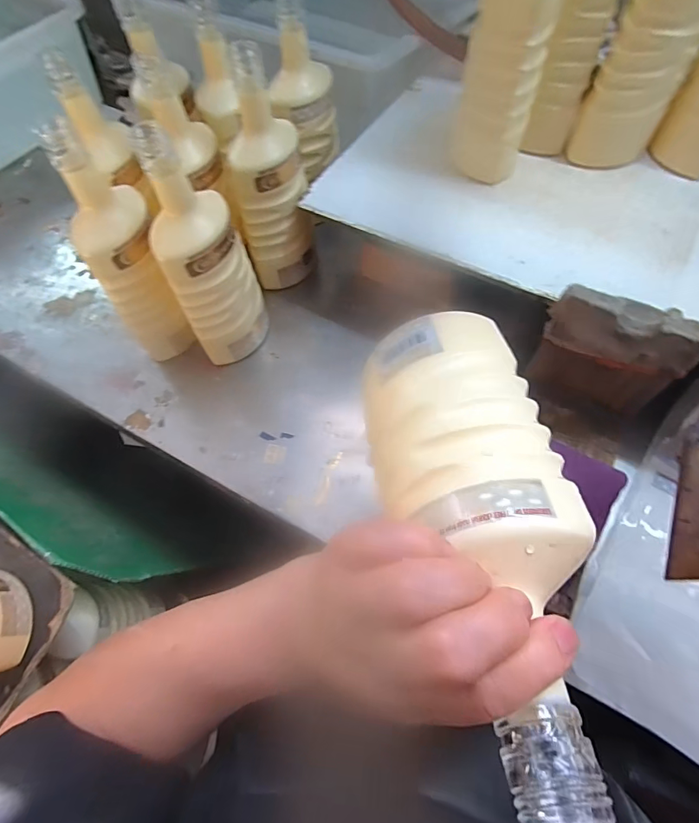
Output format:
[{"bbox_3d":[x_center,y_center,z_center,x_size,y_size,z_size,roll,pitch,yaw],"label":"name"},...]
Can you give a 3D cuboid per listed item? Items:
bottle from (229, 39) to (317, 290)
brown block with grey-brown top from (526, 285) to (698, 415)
[{"bbox_3d":[-0.088,-0.259,0.497,0.075,0.240,0.075,-1,66,2],"label":"bottle"},{"bbox_3d":[0.245,-0.053,0.410,0.122,0.129,0.031,25,69,13],"label":"brown block with grey-brown top"}]

